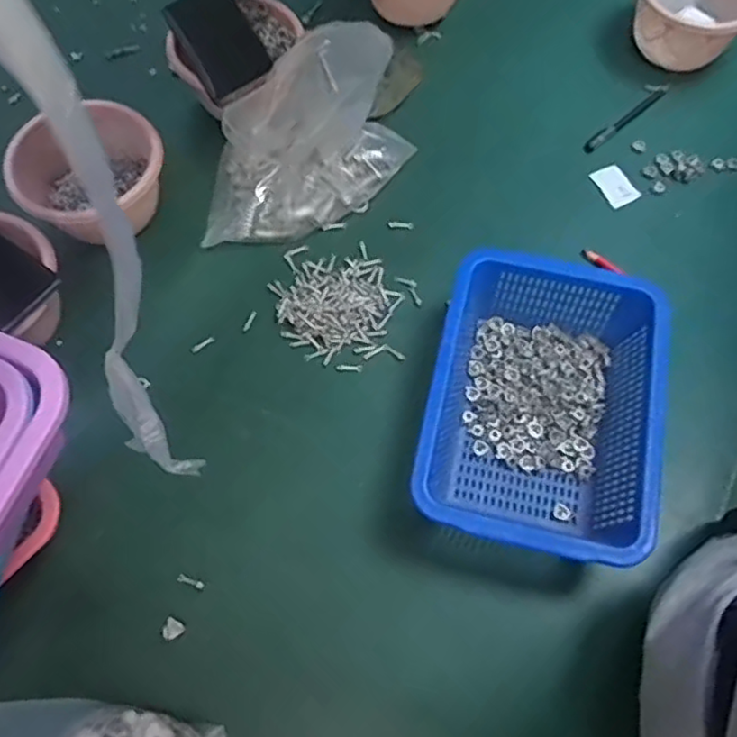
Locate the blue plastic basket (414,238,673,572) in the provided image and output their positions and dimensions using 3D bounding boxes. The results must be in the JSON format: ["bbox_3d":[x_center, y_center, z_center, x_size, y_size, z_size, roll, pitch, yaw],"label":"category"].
[{"bbox_3d":[0.150,0.034,0.587,0.194,0.092,0.264,12,67,4],"label":"blue plastic basket"}]

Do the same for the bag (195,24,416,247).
[{"bbox_3d":[-0.073,-0.253,0.675,0.256,0.148,0.148,-21,69,-10],"label":"bag"}]

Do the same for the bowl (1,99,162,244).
[{"bbox_3d":[-0.298,-0.199,0.676,0.141,0.091,0.134,0,67,-1],"label":"bowl"}]

